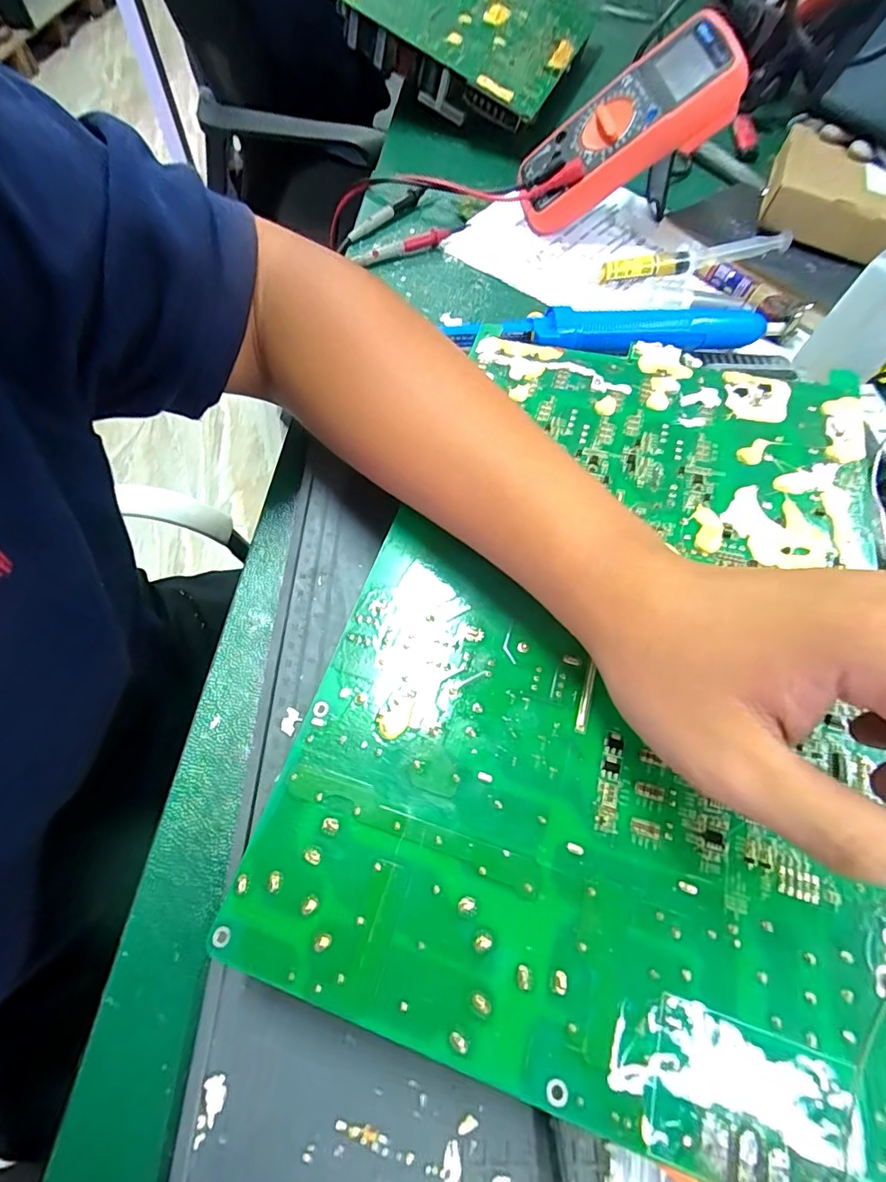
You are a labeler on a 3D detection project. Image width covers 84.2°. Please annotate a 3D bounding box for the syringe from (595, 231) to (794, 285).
[{"bbox_3d":[0.212,-0.277,0.411,0.167,0.018,0.017,-12,64,-10],"label":"syringe"}]

